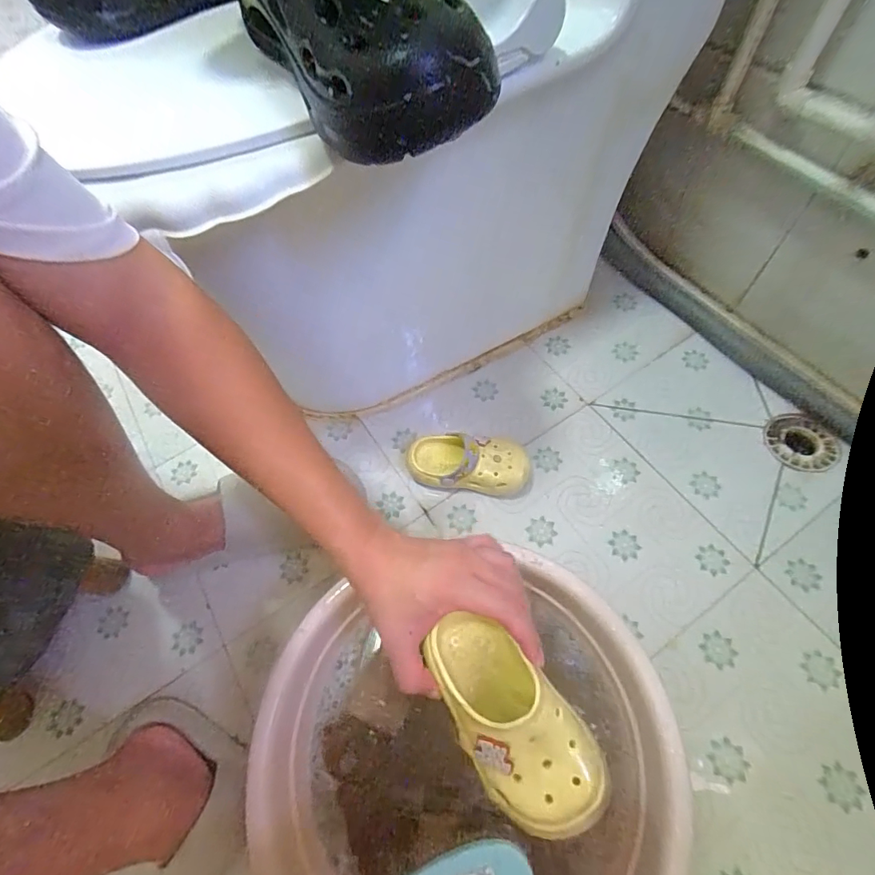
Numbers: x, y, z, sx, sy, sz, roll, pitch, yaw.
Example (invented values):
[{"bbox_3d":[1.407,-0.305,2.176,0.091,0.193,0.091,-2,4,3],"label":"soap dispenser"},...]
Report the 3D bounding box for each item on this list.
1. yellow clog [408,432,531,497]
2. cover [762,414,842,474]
[{"bbox_3d":[0.043,0.032,0.617,0.168,0.064,0.074,8,62,8],"label":"yellow clog"},{"bbox_3d":[0.512,0.007,0.630,0.092,0.010,0.082,34,69,20],"label":"cover"}]

